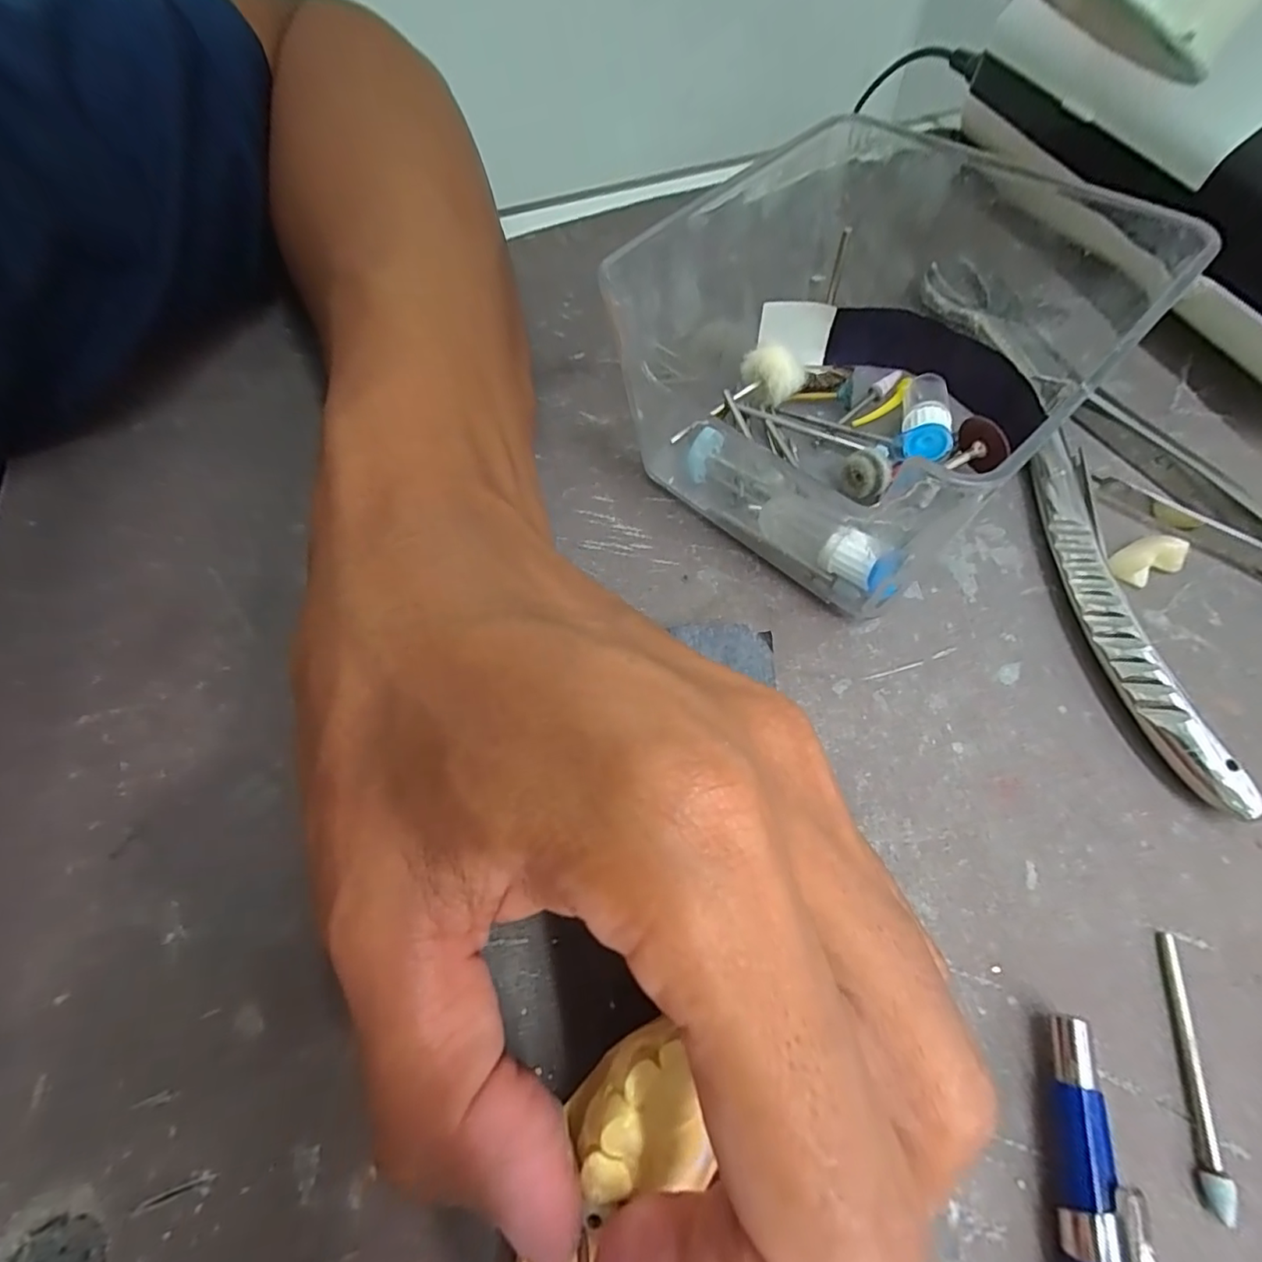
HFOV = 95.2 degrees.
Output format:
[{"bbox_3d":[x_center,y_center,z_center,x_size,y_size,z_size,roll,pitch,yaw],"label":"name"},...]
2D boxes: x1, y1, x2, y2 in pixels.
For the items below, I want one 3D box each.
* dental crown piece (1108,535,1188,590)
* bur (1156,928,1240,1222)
[{"bbox_3d":[0.135,-0.019,0.150,0.016,0.008,0.011,-21,62,-8],"label":"dental crown piece"},{"bbox_3d":[0.102,0.078,0.103,0.005,0.004,0.042,10,63,9],"label":"bur"}]

